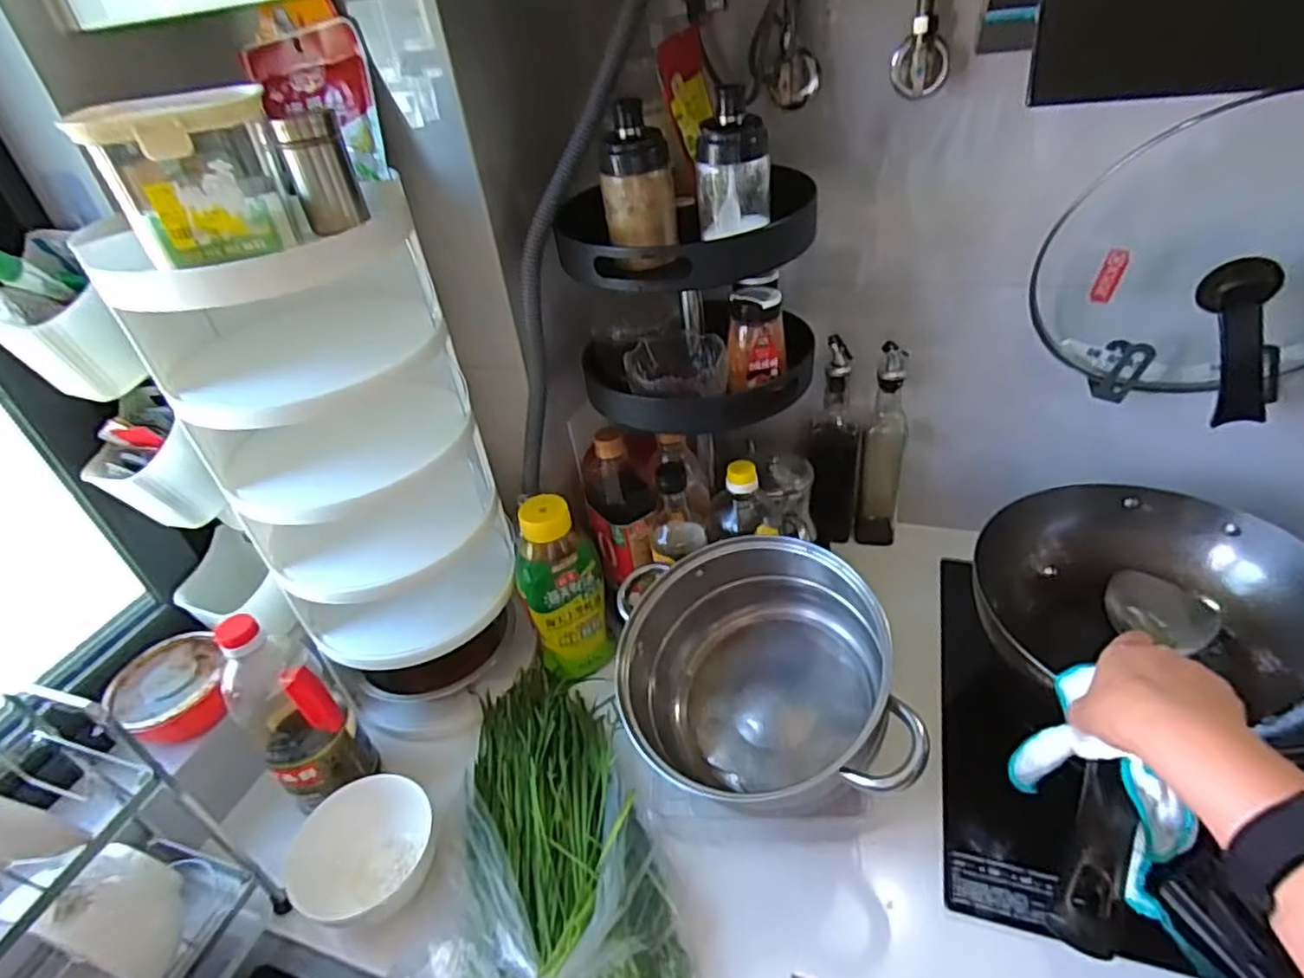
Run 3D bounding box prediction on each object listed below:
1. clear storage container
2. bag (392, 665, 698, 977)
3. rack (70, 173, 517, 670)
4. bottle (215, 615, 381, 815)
[{"bbox_3d":[-0.306,-0.213,0.461,0.103,0.094,0.088,-23,39,-21],"label":"clear storage container"},{"bbox_3d":[-0.103,0.315,0.604,0.218,0.077,0.422,-12,36,-7],"label":"bag"},{"bbox_3d":[-0.305,-0.030,0.713,0.231,0.504,0.225,-20,38,-18],"label":"rack"},{"bbox_3d":[-0.343,0.213,0.645,0.081,0.227,0.077,-34,43,-32],"label":"bottle"}]

